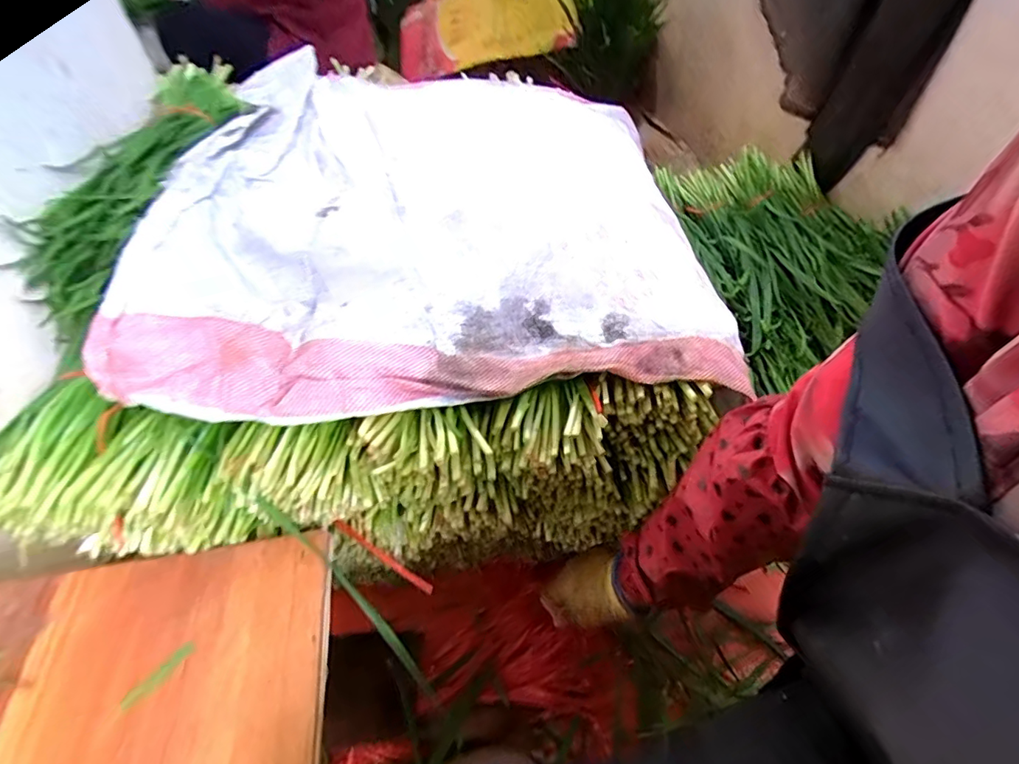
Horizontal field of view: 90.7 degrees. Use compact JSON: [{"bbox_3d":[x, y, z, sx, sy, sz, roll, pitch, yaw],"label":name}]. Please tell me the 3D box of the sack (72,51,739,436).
[{"bbox_3d":[-0.068,-0.226,0.589,0.547,0.107,0.580,-6,48,-3],"label":"sack"}]

